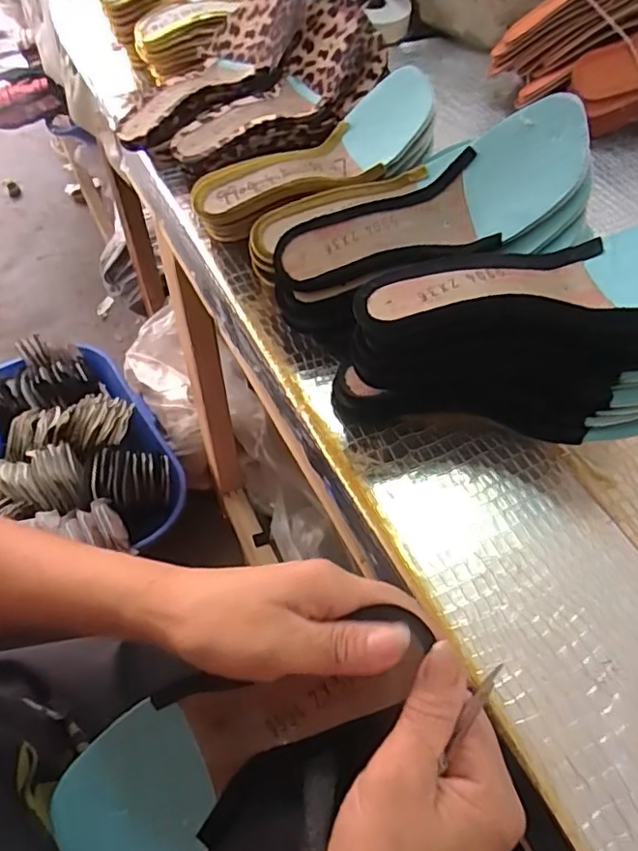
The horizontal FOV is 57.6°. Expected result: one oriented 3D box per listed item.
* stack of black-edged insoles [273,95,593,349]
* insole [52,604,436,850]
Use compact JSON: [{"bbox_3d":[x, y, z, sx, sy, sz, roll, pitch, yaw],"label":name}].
[{"bbox_3d":[0.077,-0.143,0.422,0.237,0.061,0.090,-23,56,8],"label":"stack of black-edged insoles"},{"bbox_3d":[-0.045,0.166,0.295,0.215,0.041,0.087,-33,57,14],"label":"insole"}]

